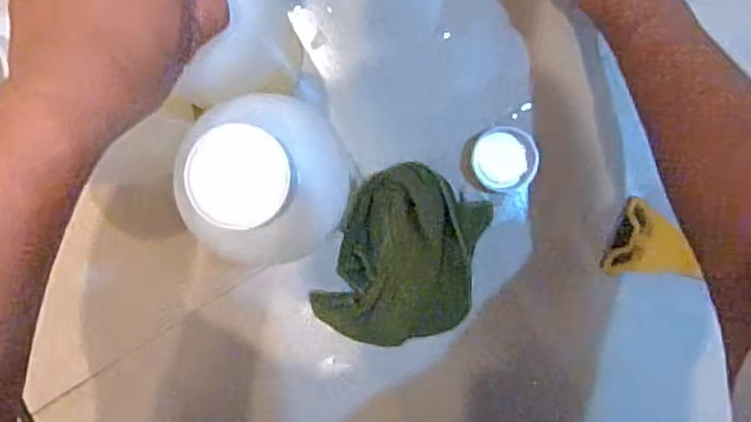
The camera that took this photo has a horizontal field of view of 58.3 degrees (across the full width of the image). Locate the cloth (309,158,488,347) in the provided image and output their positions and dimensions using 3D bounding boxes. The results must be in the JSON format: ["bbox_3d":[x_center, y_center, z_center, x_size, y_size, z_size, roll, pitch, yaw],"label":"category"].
[{"bbox_3d":[0.023,0.039,0.510,0.107,0.029,0.134,21,92,0],"label":"cloth"}]

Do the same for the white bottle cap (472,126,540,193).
[{"bbox_3d":[0.096,-0.039,0.509,0.046,0.029,0.047,0,92,0],"label":"white bottle cap"}]

